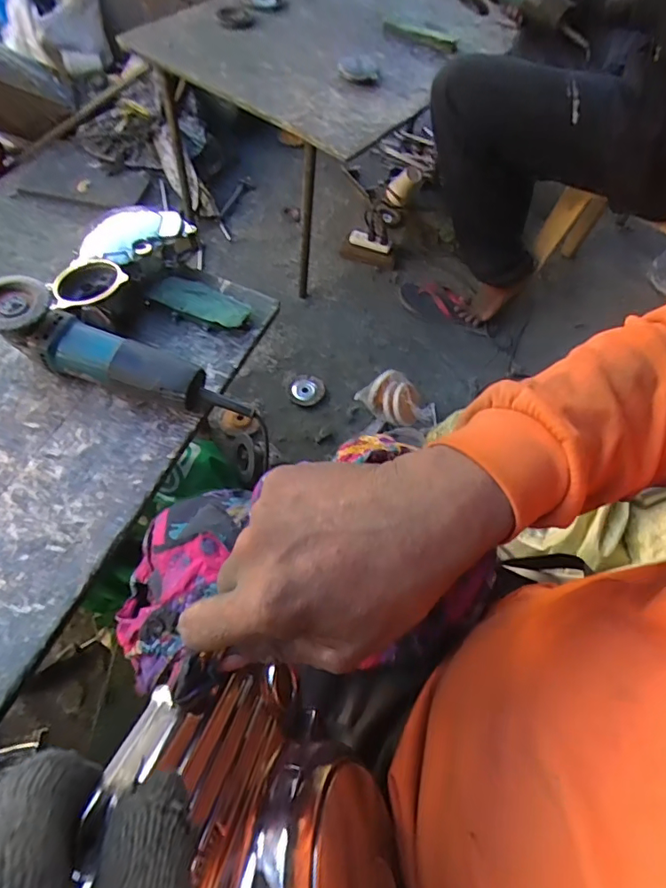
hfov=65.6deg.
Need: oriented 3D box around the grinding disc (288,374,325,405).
[{"bbox_3d":[-0.058,-0.123,1.151,0.078,0.008,0.085,12,59,0],"label":"grinding disc"}]

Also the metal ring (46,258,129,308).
[{"bbox_3d":[-0.322,-0.211,0.676,0.099,0.016,0.088,-26,56,-12],"label":"metal ring"}]

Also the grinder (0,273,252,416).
[{"bbox_3d":[-0.259,-0.102,0.627,0.341,0.091,0.076,21,59,5],"label":"grinder"}]

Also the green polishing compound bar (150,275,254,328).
[{"bbox_3d":[-0.184,-0.204,0.731,0.132,0.020,0.059,21,60,10],"label":"green polishing compound bar"}]

